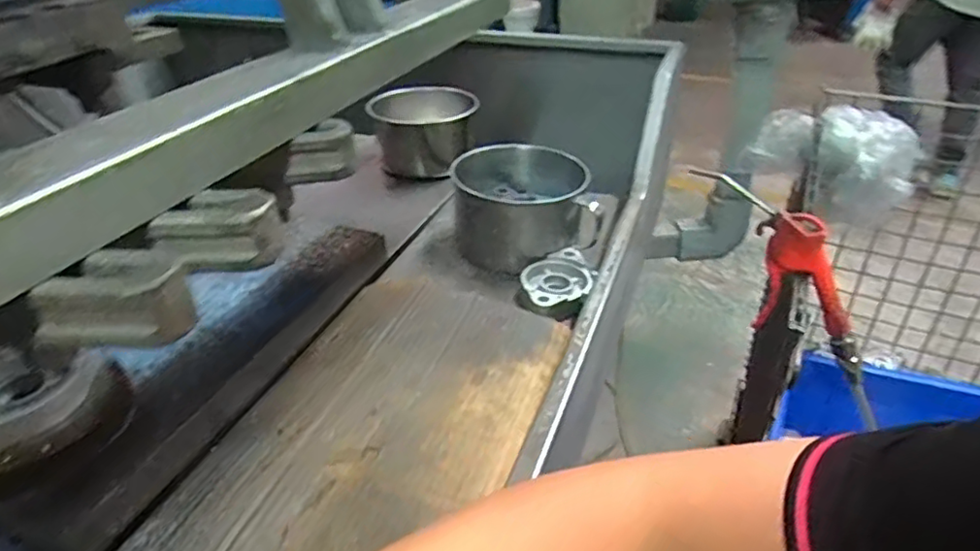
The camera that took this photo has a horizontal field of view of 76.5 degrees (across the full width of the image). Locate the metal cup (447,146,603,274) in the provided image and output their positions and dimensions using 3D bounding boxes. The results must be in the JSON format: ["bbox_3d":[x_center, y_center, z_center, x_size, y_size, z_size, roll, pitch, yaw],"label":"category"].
[{"bbox_3d":[0.034,-0.083,0.641,0.139,0.069,0.136,-3,33,-2],"label":"metal cup"}]

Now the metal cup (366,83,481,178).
[{"bbox_3d":[-0.088,-0.200,0.858,0.133,0.084,0.134,-1,33,1],"label":"metal cup"}]

